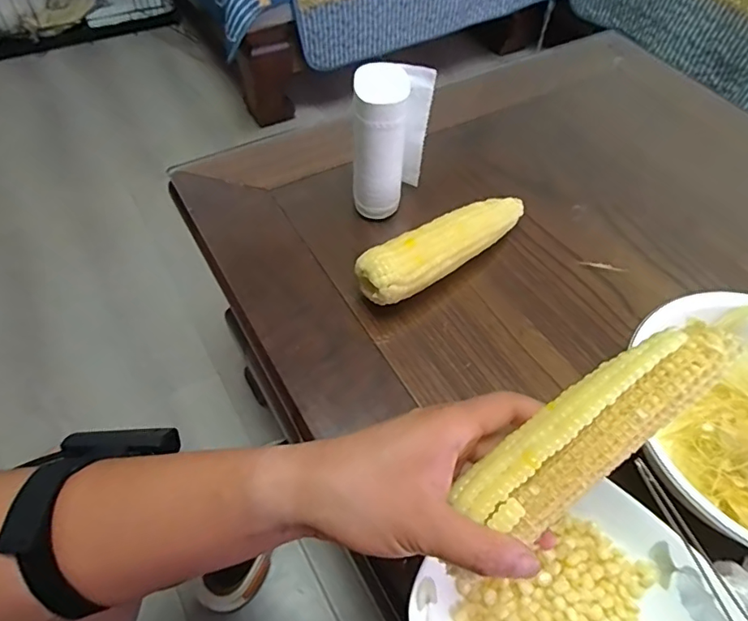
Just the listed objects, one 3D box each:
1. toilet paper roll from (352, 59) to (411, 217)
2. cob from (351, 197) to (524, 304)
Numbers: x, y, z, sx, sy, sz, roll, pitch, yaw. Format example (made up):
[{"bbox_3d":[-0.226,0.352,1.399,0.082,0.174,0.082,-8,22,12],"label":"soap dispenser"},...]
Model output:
[{"bbox_3d":[0.005,-0.168,0.525,0.051,0.140,0.057,2,55,-2],"label":"toilet paper roll"},{"bbox_3d":[0.073,-0.062,0.516,0.196,0.058,0.047,-31,62,-22],"label":"cob"}]

